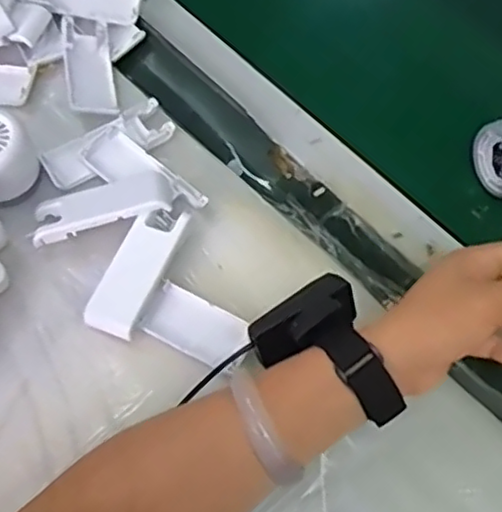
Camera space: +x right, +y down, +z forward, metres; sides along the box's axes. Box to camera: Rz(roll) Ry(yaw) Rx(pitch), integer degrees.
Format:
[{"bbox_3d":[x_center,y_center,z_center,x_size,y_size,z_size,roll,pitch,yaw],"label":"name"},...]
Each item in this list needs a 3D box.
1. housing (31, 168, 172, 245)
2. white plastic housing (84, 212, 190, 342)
[{"bbox_3d":[-0.111,-0.039,0.483,0.102,0.021,0.042,-14,65,-8],"label":"housing"},{"bbox_3d":[-0.080,0.012,0.457,0.038,0.024,0.094,21,65,9],"label":"white plastic housing"}]

